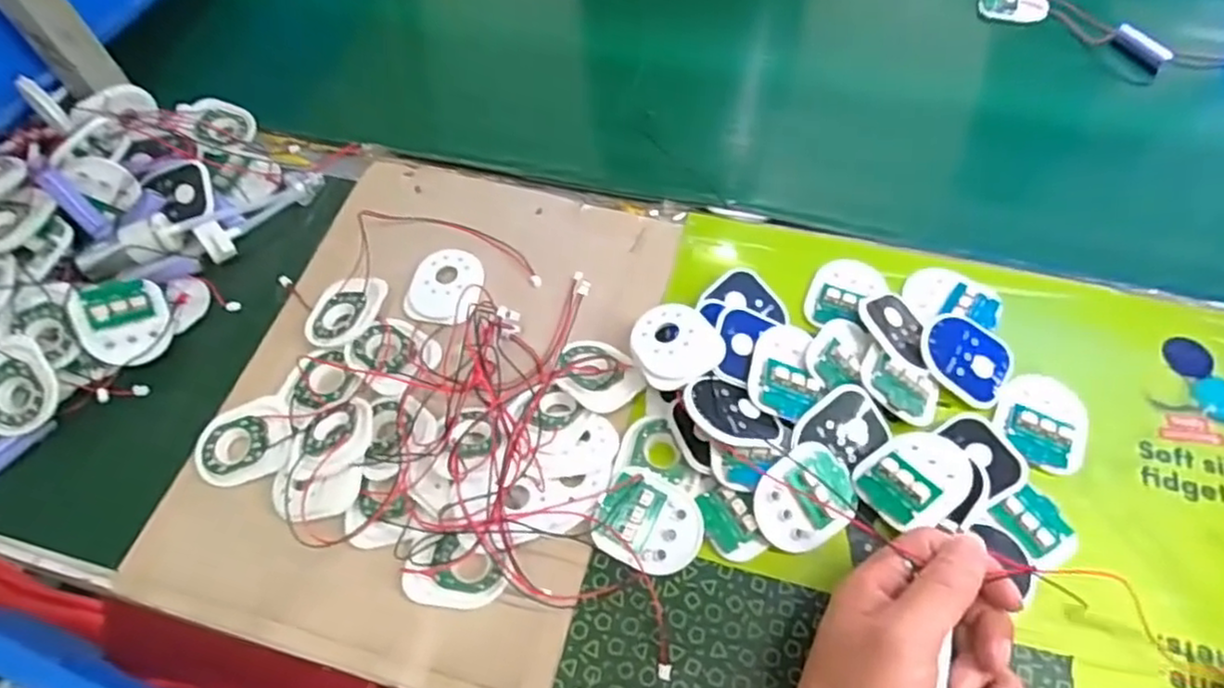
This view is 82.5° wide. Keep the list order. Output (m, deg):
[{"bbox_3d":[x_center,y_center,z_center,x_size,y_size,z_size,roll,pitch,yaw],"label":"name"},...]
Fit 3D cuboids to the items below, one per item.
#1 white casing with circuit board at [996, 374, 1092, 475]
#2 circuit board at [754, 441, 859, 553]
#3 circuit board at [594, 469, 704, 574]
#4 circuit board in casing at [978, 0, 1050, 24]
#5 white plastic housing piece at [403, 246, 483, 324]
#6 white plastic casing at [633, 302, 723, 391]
[{"bbox_3d":[0.252,0.044,0.406,0.047,0.009,0.059,22,61,11],"label":"white casing with circuit board"},{"bbox_3d":[0.105,0.082,0.376,0.058,0.012,0.049,-26,86,-12],"label":"circuit board"},{"bbox_3d":[0.022,0.097,0.380,0.054,0.007,0.050,22,73,3],"label":"circuit board"},{"bbox_3d":[0.370,-0.315,0.643,0.058,0.019,0.034,11,59,12],"label":"circuit board in casing"},{"bbox_3d":[-0.112,-0.040,0.472,0.048,0.008,0.059,12,59,9],"label":"white plastic housing piece"},{"bbox_3d":[0.035,0.000,0.405,0.047,0.007,0.055,-38,62,-10],"label":"white plastic casing"}]

